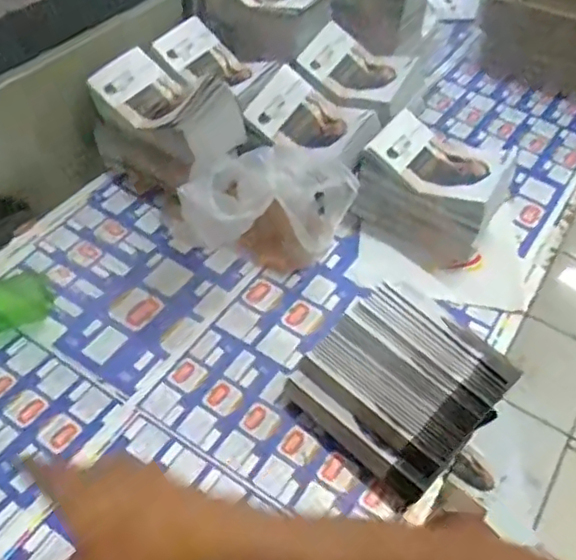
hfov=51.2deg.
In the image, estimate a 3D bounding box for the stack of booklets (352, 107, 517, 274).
[{"bbox_3d":[0.192,-0.118,0.820,0.181,0.128,0.124,28,53,16],"label":"stack of booklets"}]

